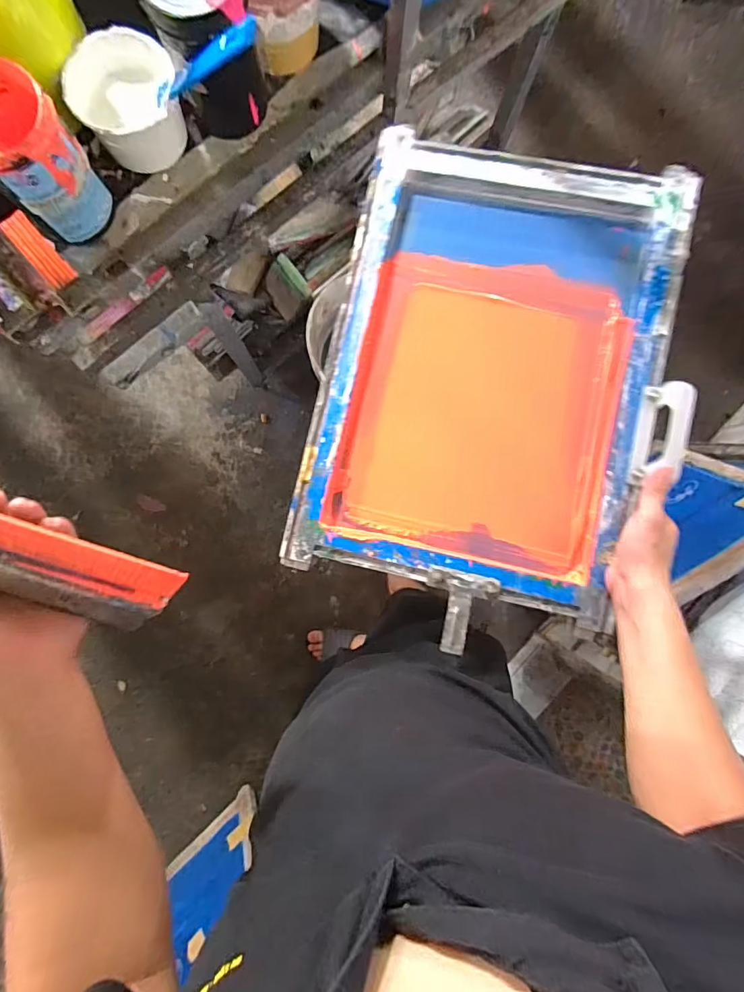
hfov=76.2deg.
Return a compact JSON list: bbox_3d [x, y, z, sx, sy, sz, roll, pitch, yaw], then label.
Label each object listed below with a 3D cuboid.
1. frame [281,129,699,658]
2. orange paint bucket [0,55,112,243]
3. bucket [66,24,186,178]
[{"bbox_3d":[0.148,-0.150,0.593,0.401,0.068,0.567,12,84,6],"label":"frame"},{"bbox_3d":[-0.392,-0.387,0.546,0.103,0.137,0.114,-42,90,-6],"label":"orange paint bucket"},{"bbox_3d":[-0.292,-0.486,0.585,0.136,0.074,0.115,-38,89,-6],"label":"bucket"}]

